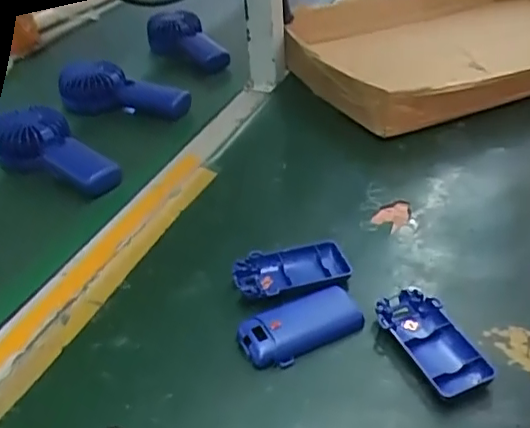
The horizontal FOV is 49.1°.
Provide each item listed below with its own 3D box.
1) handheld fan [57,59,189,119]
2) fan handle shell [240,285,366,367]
[{"bbox_3d":[-0.182,-0.163,0.777,0.176,0.060,0.048,5,38,9],"label":"handheld fan"},{"bbox_3d":[0.027,0.084,0.441,0.092,0.013,0.044,-18,40,-19],"label":"fan handle shell"}]

